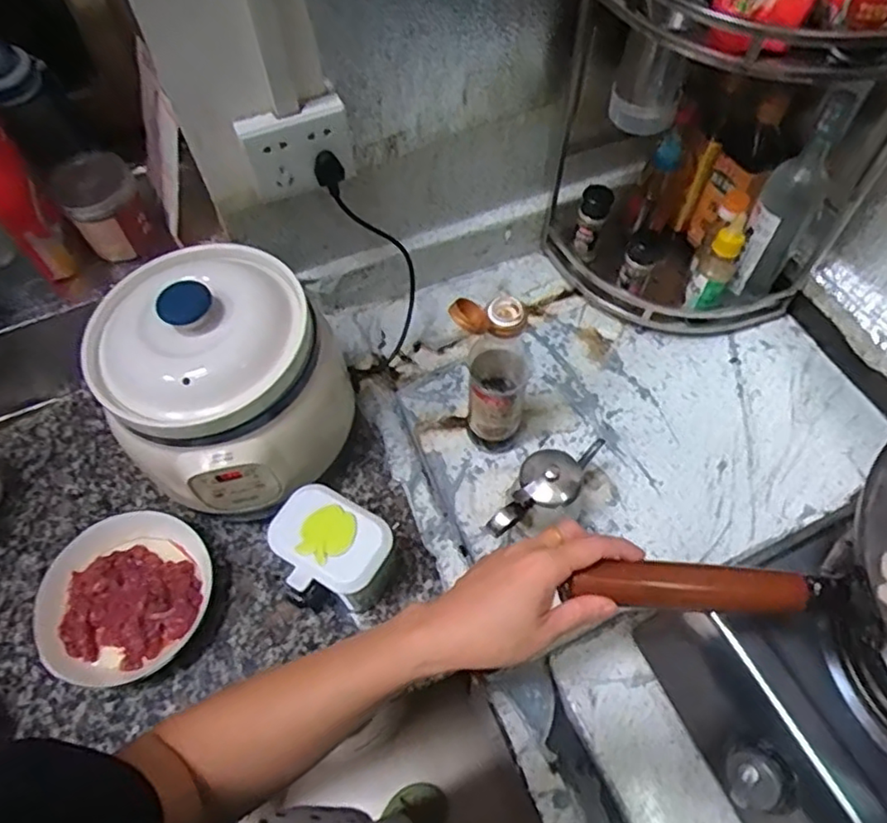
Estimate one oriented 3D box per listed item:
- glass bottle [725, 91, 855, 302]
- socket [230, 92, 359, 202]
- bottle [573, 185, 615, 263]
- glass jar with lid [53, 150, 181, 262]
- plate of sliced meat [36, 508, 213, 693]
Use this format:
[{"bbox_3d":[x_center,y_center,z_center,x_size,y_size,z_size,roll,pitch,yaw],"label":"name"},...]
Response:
[{"bbox_3d":[0.392,-0.232,0.736,0.064,0.237,0.068,29,64,18],"label":"glass bottle"},{"bbox_3d":[-0.146,-0.266,0.657,0.107,0.073,0.033,-21,61,-11],"label":"socket"},{"bbox_3d":[0.199,-0.252,0.872,0.044,0.106,0.048,15,61,10],"label":"bottle"},{"bbox_3d":[-0.371,-0.230,0.728,0.090,0.111,0.086,-1,59,1],"label":"glass jar with lid"},{"bbox_3d":[-0.328,0.190,0.664,0.164,0.032,0.170,-1,59,1],"label":"plate of sliced meat"}]

